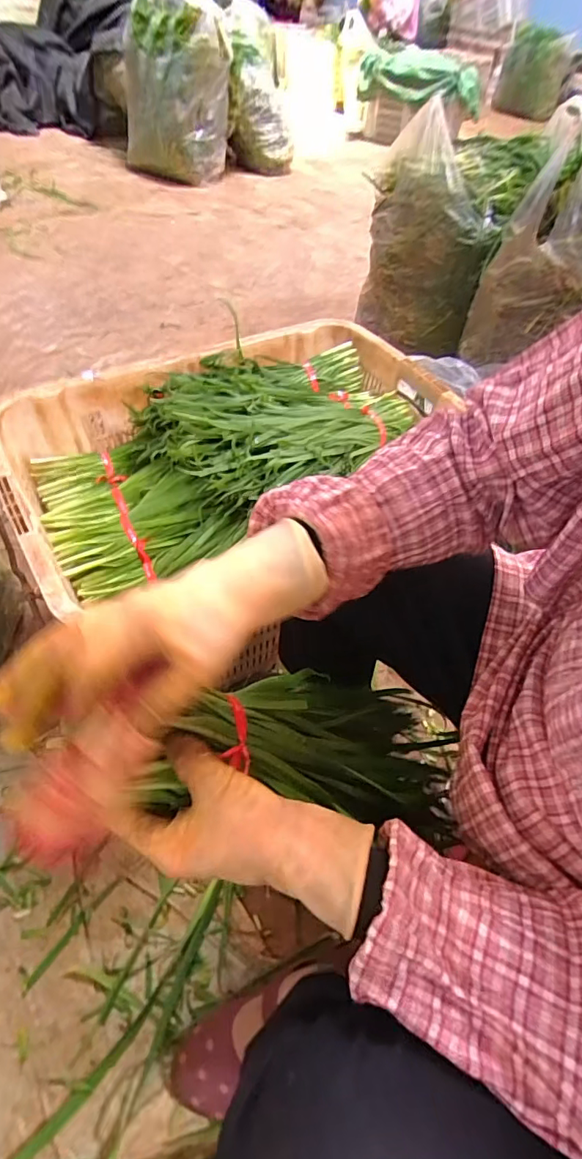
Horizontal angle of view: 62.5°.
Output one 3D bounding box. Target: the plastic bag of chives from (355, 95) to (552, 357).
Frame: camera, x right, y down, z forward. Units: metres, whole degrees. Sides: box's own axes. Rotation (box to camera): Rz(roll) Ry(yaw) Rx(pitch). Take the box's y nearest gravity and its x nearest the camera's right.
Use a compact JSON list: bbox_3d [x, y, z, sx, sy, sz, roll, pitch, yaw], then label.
[{"bbox_3d":[0.387,-0.877,1.245,0.325,0.430,0.304,26,55,14],"label":"plastic bag of chives"}]

